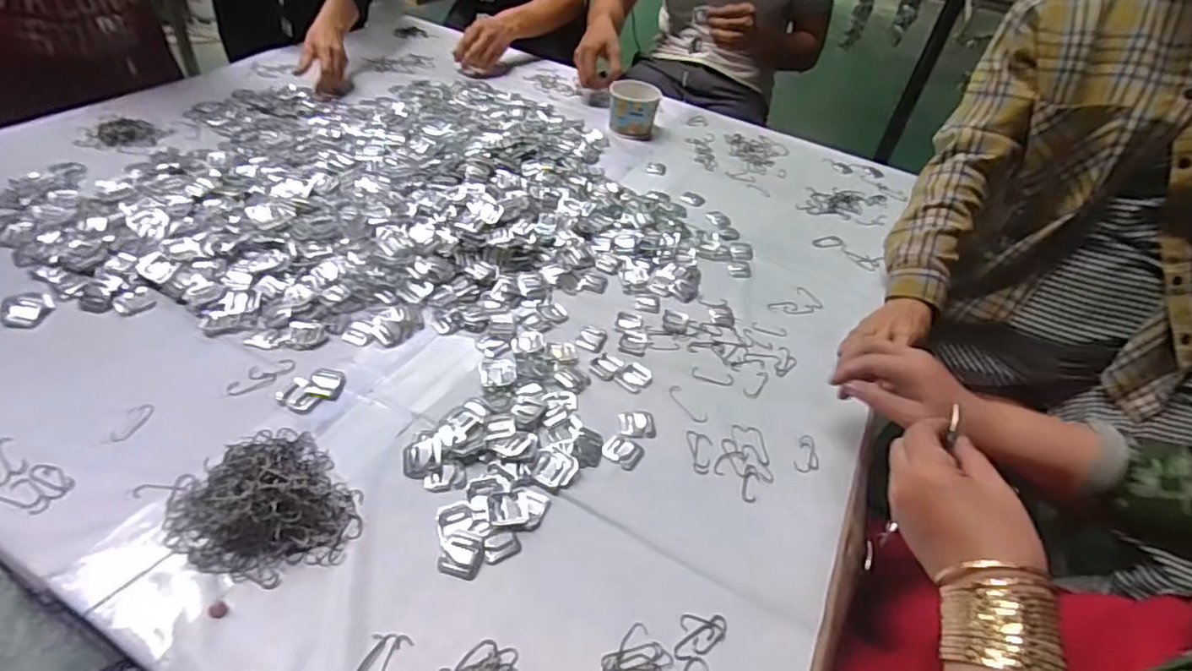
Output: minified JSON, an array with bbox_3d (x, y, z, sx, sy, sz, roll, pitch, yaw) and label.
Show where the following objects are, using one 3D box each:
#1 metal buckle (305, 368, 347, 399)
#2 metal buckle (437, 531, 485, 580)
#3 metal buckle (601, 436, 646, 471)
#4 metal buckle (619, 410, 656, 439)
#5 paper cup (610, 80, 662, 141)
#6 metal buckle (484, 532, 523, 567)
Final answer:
[{"bbox_3d":[-0.261,0.046,0.581,0.030,0.005,0.039,3,41,-5],"label":"metal buckle"},{"bbox_3d":[-0.105,0.171,0.470,0.032,0.004,0.035,10,41,3],"label":"metal buckle"},{"bbox_3d":[0.027,0.109,0.567,0.035,0.004,0.033,26,44,20],"label":"metal buckle"},{"bbox_3d":[0.041,0.087,0.595,0.036,0.004,0.035,-1,42,-10],"label":"metal buckle"},{"bbox_3d":[0.068,-0.411,1.098,0.091,0.076,0.084,6,41,-3],"label":"paper cup"},{"bbox_3d":[-0.076,0.168,0.481,0.031,0.004,0.022,-20,48,-28],"label":"metal buckle"}]

